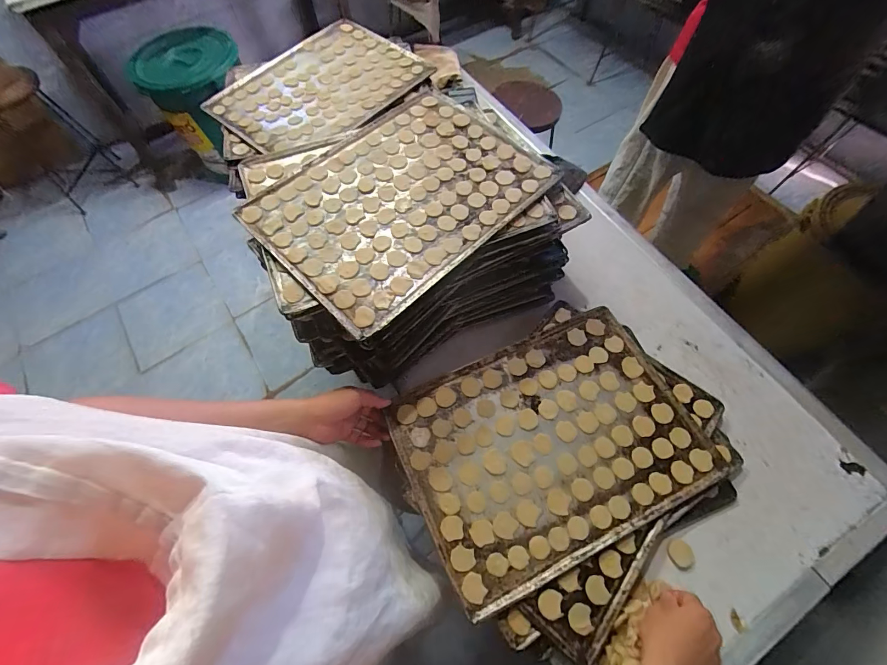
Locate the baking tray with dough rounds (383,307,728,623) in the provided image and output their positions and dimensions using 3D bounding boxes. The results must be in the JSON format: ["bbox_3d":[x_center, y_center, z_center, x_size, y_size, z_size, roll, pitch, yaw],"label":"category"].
[{"bbox_3d":[0.172,0.171,0.615,0.446,0.017,0.320,-22,64,-12],"label":"baking tray with dough rounds"}]

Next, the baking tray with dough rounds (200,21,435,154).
[{"bbox_3d":[-0.289,-0.570,0.894,0.345,0.027,0.424,37,67,18],"label":"baking tray with dough rounds"}]

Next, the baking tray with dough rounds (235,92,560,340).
[{"bbox_3d":[-0.066,-0.230,0.631,0.446,0.018,0.330,-40,69,-20],"label":"baking tray with dough rounds"}]

